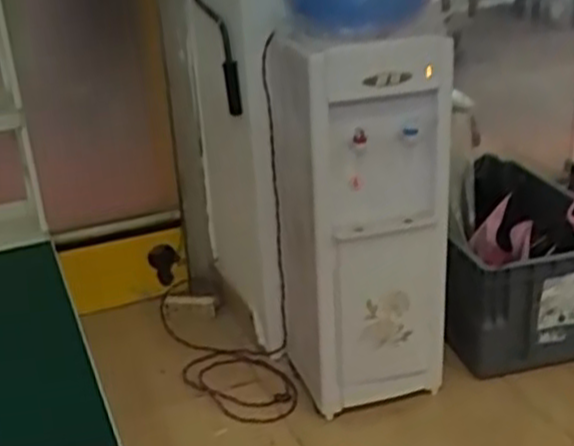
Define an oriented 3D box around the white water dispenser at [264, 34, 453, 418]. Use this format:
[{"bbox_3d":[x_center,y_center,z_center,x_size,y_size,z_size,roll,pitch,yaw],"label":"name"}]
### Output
[{"bbox_3d":[0.168,-0.031,1.774,0.317,0.797,0.355,-9,25,-13],"label":"white water dispenser"}]

